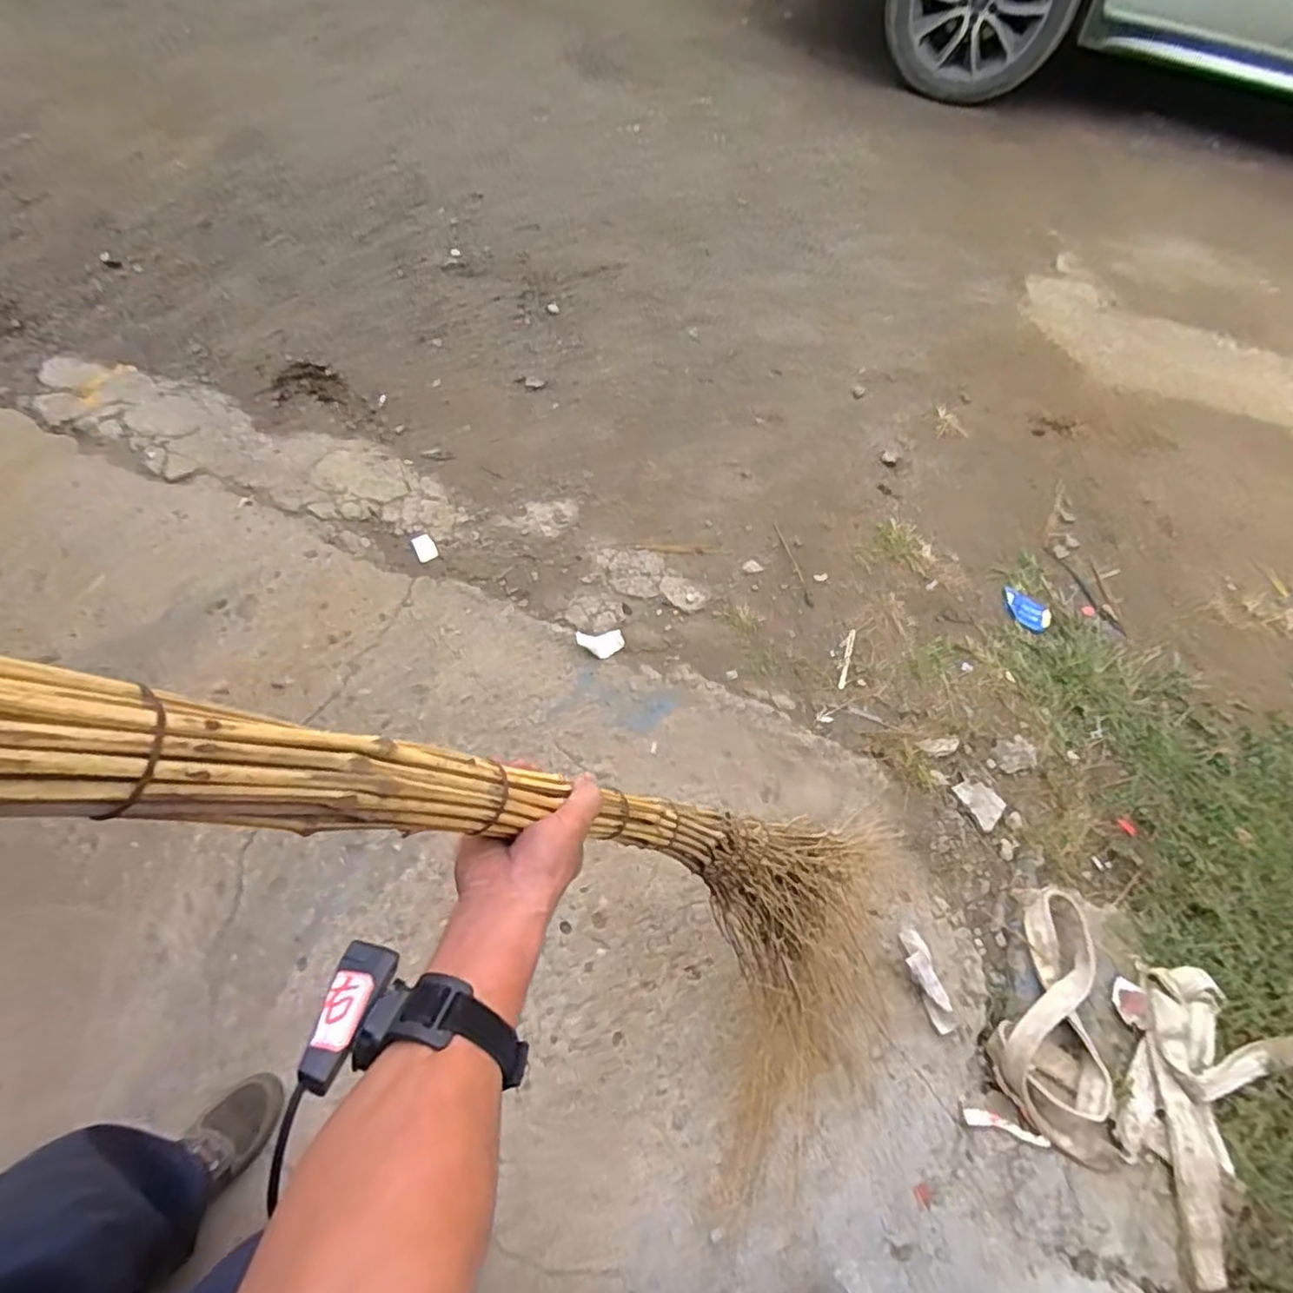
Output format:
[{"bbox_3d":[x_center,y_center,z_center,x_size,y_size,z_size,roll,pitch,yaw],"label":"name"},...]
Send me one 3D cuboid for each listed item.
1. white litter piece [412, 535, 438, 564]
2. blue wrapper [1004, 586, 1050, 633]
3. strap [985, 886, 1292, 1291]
[{"bbox_3d":[-0.520,-0.230,1.636,0.045,0.010,0.074,-21,64,-14],"label":"white litter piece"},{"bbox_3d":[0.911,-0.088,1.679,0.124,0.004,0.084,38,66,18],"label":"blue wrapper"},{"bbox_3d":[0.837,0.689,1.153,0.501,0.071,0.432,34,65,16],"label":"strap"}]

